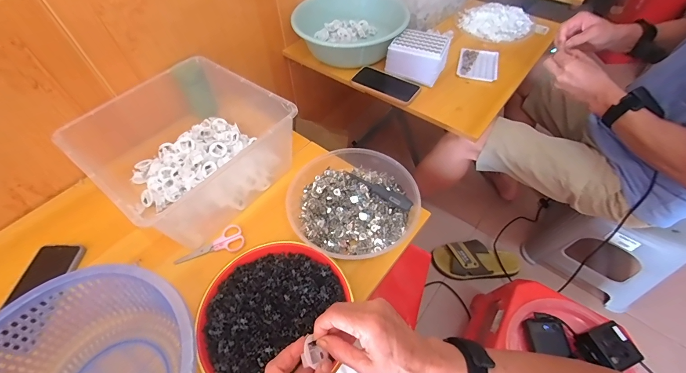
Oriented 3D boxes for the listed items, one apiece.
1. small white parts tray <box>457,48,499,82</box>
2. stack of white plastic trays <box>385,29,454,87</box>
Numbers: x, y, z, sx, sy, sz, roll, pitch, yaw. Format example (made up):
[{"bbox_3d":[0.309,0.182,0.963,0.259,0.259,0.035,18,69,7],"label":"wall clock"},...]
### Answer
[{"bbox_3d":[0.352,-0.319,0.816,0.095,0.009,0.129,14,56,12],"label":"small white parts tray"},{"bbox_3d":[0.188,-0.326,0.784,0.136,0.076,0.096,22,58,16],"label":"stack of white plastic trays"}]

